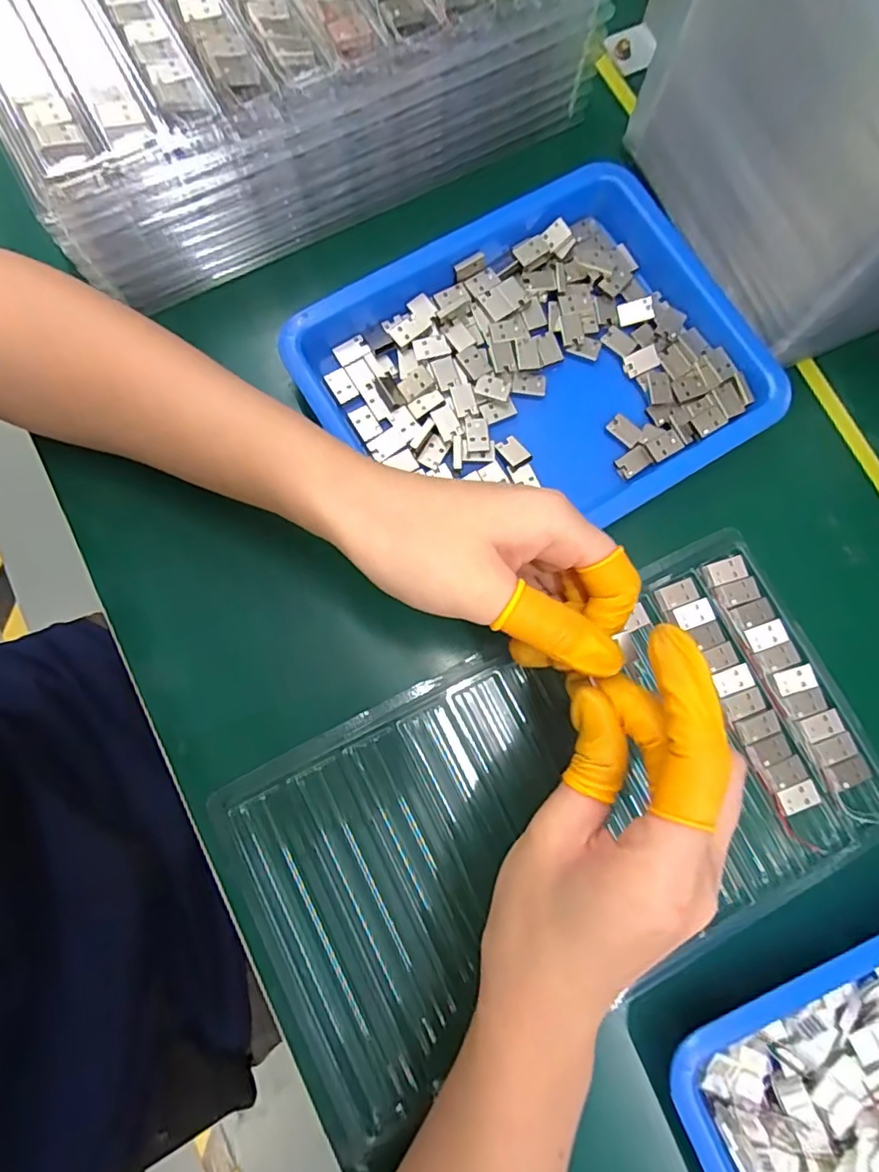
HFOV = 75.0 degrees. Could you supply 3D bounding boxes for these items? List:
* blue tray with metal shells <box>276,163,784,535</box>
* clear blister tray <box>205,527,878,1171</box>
[{"bbox_3d":[0.053,-0.109,0.295,0.213,0.027,0.167,-30,81,-6],"label":"blue tray with metal shells"},{"bbox_3d":[0.057,0.107,0.269,0.292,0.012,0.164,-26,81,-5],"label":"clear blister tray"}]

